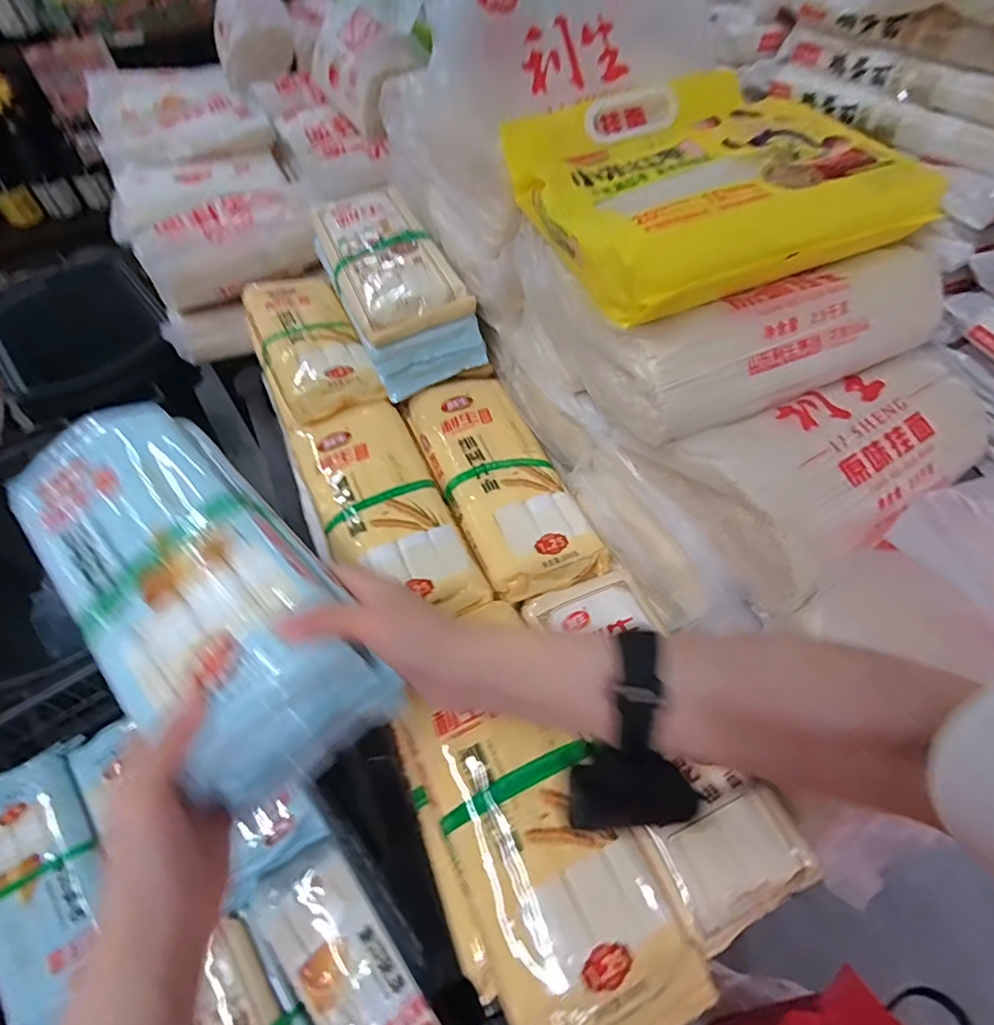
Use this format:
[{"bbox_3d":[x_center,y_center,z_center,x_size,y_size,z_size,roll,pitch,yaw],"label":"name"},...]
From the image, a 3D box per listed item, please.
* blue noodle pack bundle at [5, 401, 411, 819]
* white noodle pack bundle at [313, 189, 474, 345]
[{"bbox_3d":[-0.192,0.034,0.336,0.121,0.054,0.280,-39,64,-23],"label":"blue noodle pack bundle"},{"bbox_3d":[-0.122,-0.279,0.591,0.112,0.026,0.250,-21,59,-13],"label":"white noodle pack bundle"}]

